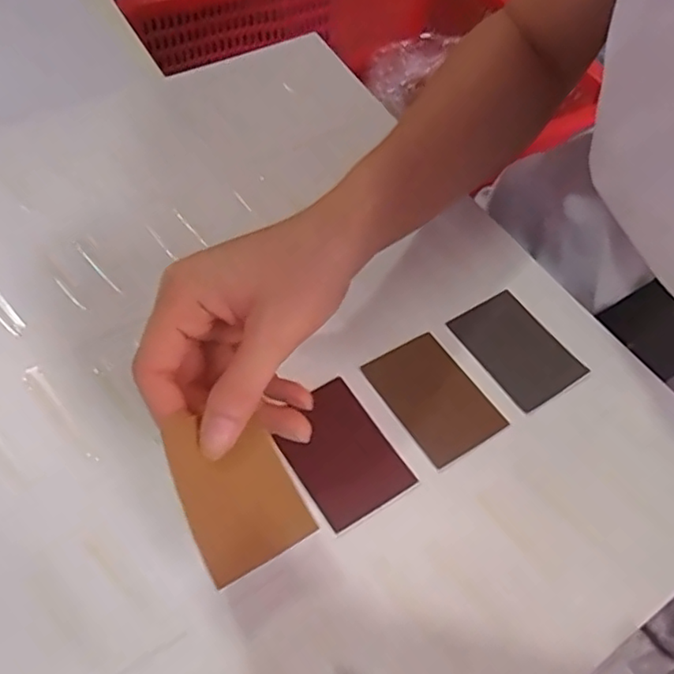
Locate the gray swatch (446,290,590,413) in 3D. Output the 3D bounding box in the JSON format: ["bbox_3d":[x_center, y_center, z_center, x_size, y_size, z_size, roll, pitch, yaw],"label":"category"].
[{"bbox_3d":[0.100,0.006,0.354,0.047,0.005,0.067,-25,59,-21],"label":"gray swatch"}]

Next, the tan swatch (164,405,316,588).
[{"bbox_3d":[-0.042,0.063,0.266,0.047,0.005,0.065,-17,70,-28],"label":"tan swatch"}]

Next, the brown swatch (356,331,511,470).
[{"bbox_3d":[0.051,0.031,0.332,0.047,0.005,0.067,-26,60,-22],"label":"brown swatch"}]

